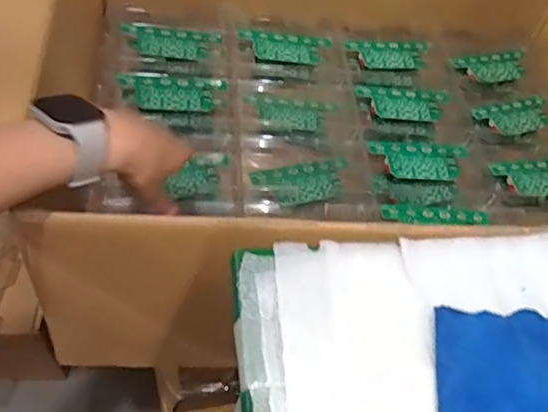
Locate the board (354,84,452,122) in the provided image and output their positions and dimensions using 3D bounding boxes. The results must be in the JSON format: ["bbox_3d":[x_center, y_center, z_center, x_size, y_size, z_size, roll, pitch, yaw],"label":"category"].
[{"bbox_3d":[0.180,-0.142,0.772,0.133,0.009,0.056,3,58,-12],"label":"board"}]

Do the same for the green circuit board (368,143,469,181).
[{"bbox_3d":[0.189,-0.058,0.720,0.134,0.009,0.054,3,57,-10],"label":"green circuit board"}]

